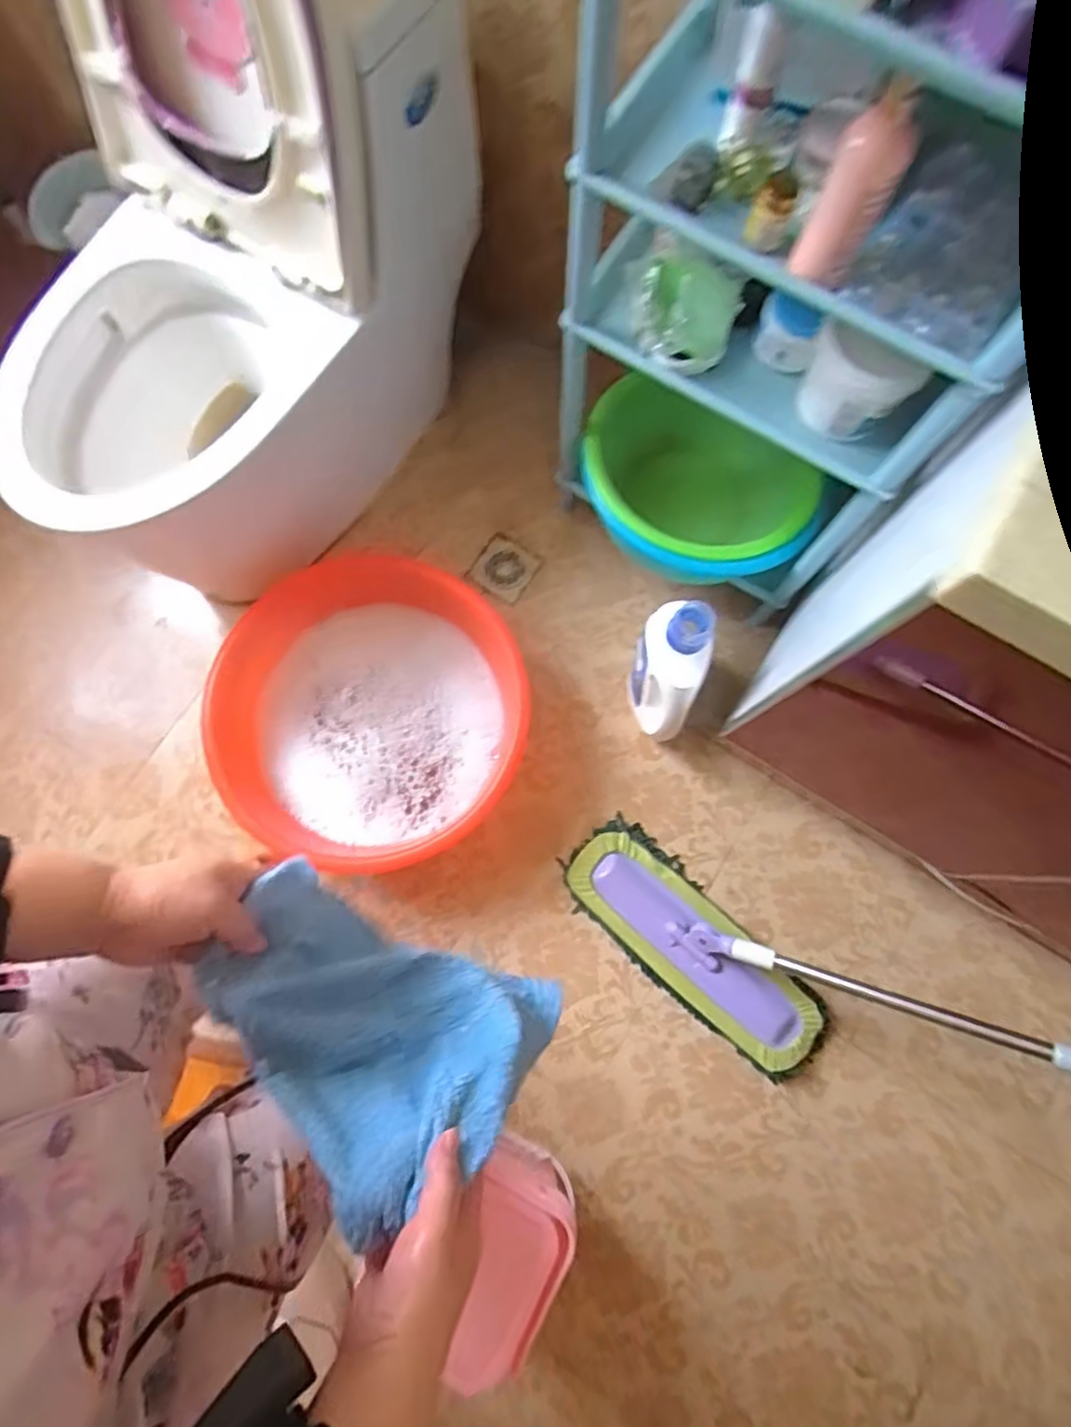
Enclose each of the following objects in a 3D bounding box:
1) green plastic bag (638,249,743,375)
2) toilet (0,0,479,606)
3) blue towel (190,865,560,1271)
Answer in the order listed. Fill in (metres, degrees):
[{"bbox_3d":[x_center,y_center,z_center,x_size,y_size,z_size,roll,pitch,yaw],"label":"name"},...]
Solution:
[{"bbox_3d":[0.180,-0.475,0.834,0.115,0.057,0.119,18,79,3],"label":"green plastic bag"},{"bbox_3d":[-0.448,-0.594,0.899,0.455,0.736,0.731,31,80,6],"label":"toilet"},{"bbox_3d":[-0.109,0.230,0.506,0.221,0.184,0.144,27,77,5],"label":"blue towel"}]

